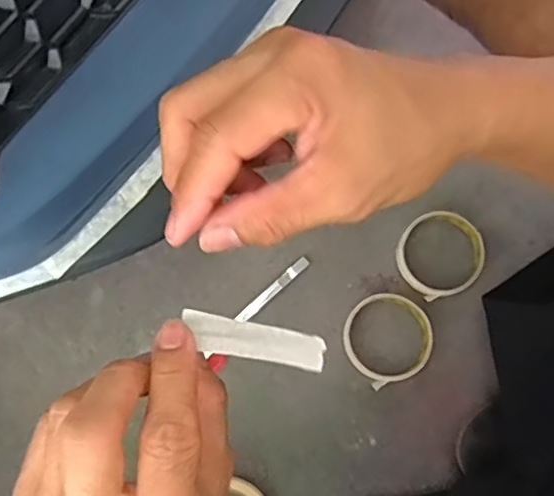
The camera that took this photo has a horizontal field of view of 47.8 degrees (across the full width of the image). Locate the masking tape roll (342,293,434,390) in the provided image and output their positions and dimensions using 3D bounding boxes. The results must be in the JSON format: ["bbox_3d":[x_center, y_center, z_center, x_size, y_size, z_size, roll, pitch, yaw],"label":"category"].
[{"bbox_3d":[0.109,0.089,0.617,0.084,0.016,0.086,0,78,1],"label":"masking tape roll"}]

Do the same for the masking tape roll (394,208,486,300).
[{"bbox_3d":[0.168,0.006,0.641,0.086,0.020,0.084,0,78,1],"label":"masking tape roll"}]

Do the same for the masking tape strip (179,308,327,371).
[{"bbox_3d":[-0.009,0.037,0.251,0.057,0.004,0.018,10,41,0],"label":"masking tape strip"}]

